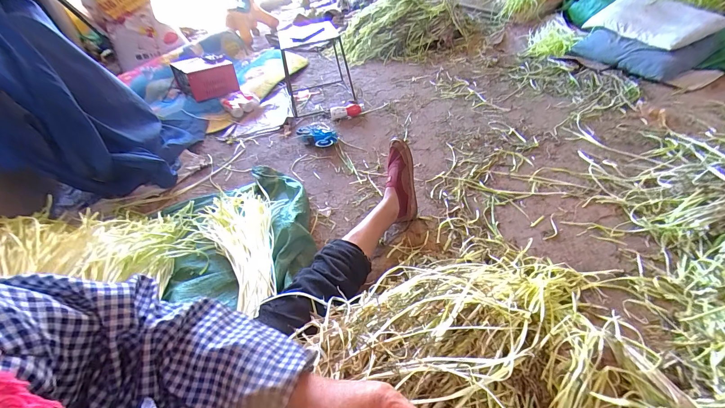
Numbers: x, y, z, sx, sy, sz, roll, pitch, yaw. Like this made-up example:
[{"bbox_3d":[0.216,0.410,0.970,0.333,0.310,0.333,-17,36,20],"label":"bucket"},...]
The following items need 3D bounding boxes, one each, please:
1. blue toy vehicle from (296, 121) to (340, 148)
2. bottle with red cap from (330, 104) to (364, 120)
[{"bbox_3d":[-0.176,-0.271,1.241,0.131,0.038,0.214,-23,45,-16],"label":"blue toy vehicle"},{"bbox_3d":[-0.061,-0.392,1.354,0.148,0.047,0.059,-19,44,-12],"label":"bottle with red cap"}]

